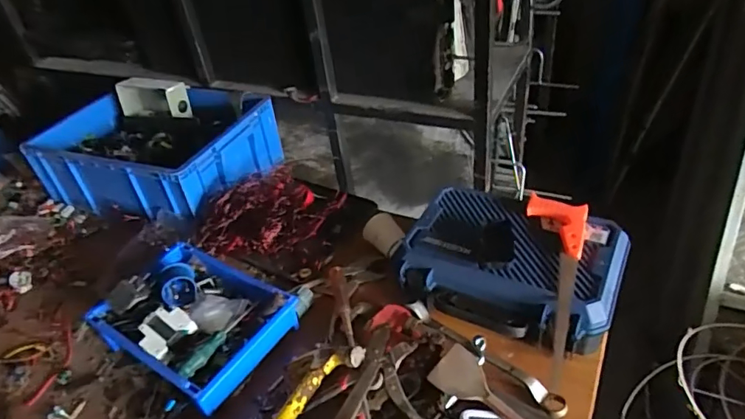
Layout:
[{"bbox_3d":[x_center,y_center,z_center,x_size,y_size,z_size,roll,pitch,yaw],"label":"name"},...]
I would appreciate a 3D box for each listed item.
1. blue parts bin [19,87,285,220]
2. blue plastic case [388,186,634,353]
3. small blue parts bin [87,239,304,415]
[{"bbox_3d":[-0.510,-0.144,1.224,0.541,0.170,0.345,11,41,21],"label":"blue parts bin"},{"bbox_3d":[0.224,0.086,0.861,0.358,0.096,0.258,17,44,28],"label":"blue plastic case"},{"bbox_3d":[-0.304,0.187,0.862,0.305,0.111,0.222,21,45,31],"label":"small blue parts bin"}]

